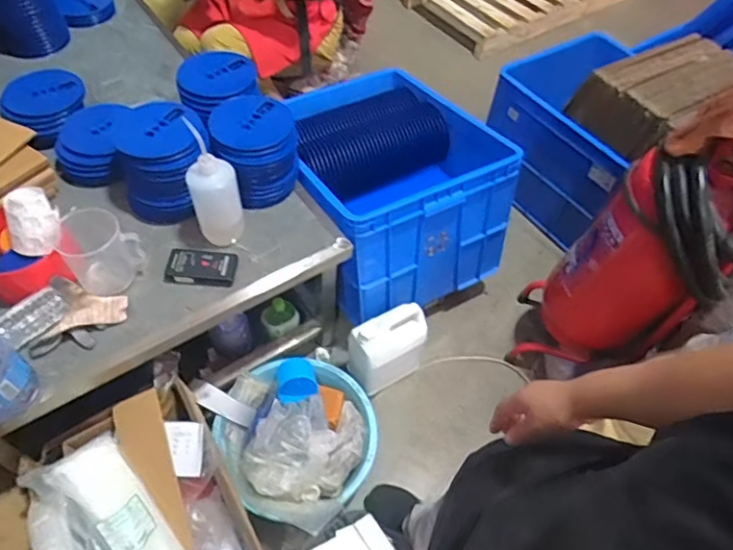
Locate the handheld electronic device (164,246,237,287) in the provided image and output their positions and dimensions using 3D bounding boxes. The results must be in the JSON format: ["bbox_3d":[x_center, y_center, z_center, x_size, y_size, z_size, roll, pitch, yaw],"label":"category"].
[{"bbox_3d":[-0.321,-0.018,1.063,0.129,0.022,0.076,4,53,-2],"label":"handheld electronic device"}]

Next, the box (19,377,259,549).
[{"bbox_3d":[-0.387,0.425,0.959,0.306,0.151,0.445,-24,59,-21],"label":"box"}]

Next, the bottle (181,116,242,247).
[{"bbox_3d":[-0.288,-0.159,1.032,0.085,0.228,0.076,7,53,0],"label":"bottle"}]

